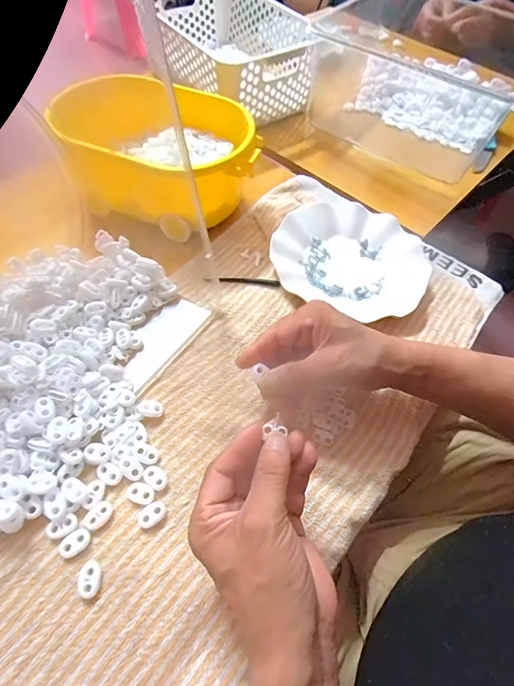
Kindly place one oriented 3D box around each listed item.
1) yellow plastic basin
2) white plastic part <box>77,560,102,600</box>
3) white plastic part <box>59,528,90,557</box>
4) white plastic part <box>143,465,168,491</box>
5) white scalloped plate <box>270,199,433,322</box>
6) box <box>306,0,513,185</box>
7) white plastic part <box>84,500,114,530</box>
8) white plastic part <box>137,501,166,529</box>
[{"bbox_3d":[-0.096,-0.223,0.476,0.194,0.102,0.172,10,58,2],"label":"yellow plastic basin"},{"bbox_3d":[-0.124,0.175,0.284,0.016,0.007,0.024,-5,59,-7],"label":"white plastic part"},{"bbox_3d":[-0.140,0.154,0.296,0.023,0.005,0.016,-35,67,-23],"label":"white plastic part"},{"bbox_3d":[-0.086,0.114,0.324,0.022,0.004,0.016,32,61,15],"label":"white plastic part"},{"bbox_3d":[0.116,-0.107,0.469,0.183,0.022,0.172,2,58,-3],"label":"white scalloped plate"},{"bbox_3d":[0.253,-0.441,0.628,0.334,0.129,0.274,33,60,16],"label":"box"},{"bbox_3d":[-0.127,0.138,0.307,0.015,0.004,0.022,40,63,19],"label":"white plastic part"},{"bbox_3d":[-0.085,0.139,0.310,0.021,0.004,0.015,-30,65,-21],"label":"white plastic part"}]

